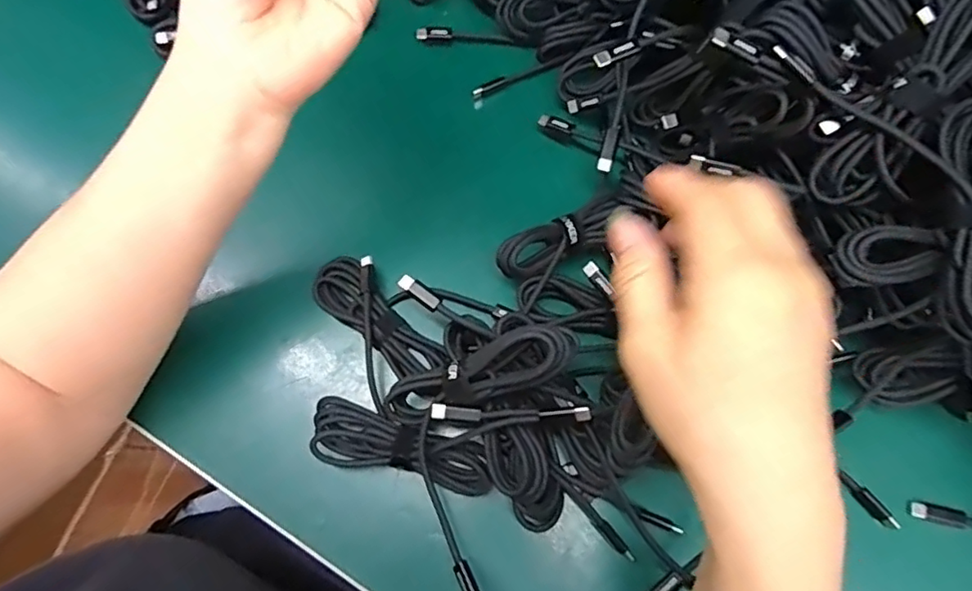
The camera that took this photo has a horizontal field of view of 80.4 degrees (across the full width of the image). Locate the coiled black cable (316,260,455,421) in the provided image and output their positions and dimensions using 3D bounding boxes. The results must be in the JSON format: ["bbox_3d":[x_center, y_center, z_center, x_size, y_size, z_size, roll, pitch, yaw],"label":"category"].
[{"bbox_3d":[-0.068,0.016,0.360,0.049,0.017,0.098,-32,76,-7],"label":"coiled black cable"}]

